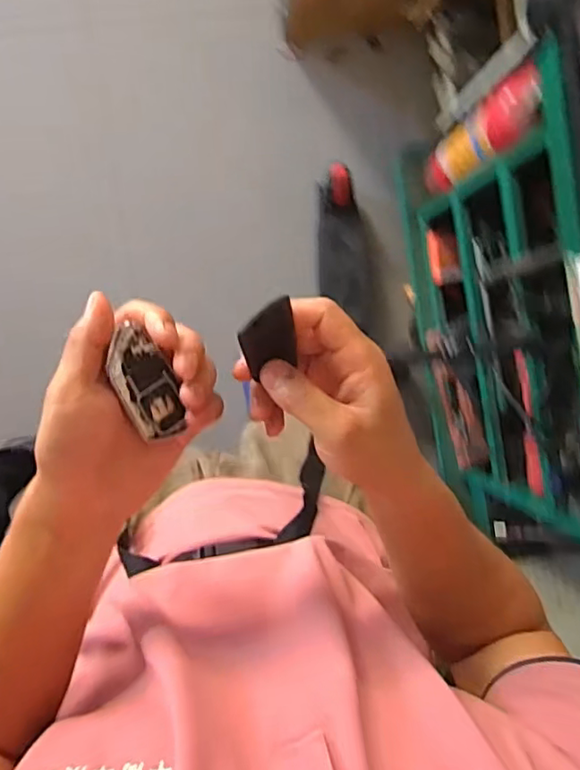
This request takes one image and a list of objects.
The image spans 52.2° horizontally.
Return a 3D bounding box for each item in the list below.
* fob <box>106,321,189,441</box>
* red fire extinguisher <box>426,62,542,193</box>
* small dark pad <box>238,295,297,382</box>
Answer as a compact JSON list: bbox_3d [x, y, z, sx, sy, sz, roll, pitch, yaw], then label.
[{"bbox_3d":[-0.086,-0.004,0.352,0.030,0.013,0.067,-21,111,-5],"label":"fob"},{"bbox_3d":[0.369,-0.486,1.166,0.085,0.408,0.090,-40,97,-2],"label":"red fire extinguisher"},{"bbox_3d":[-0.013,-0.025,0.336,0.031,0.048,0.004,-28,54,-16],"label":"small dark pad"}]

